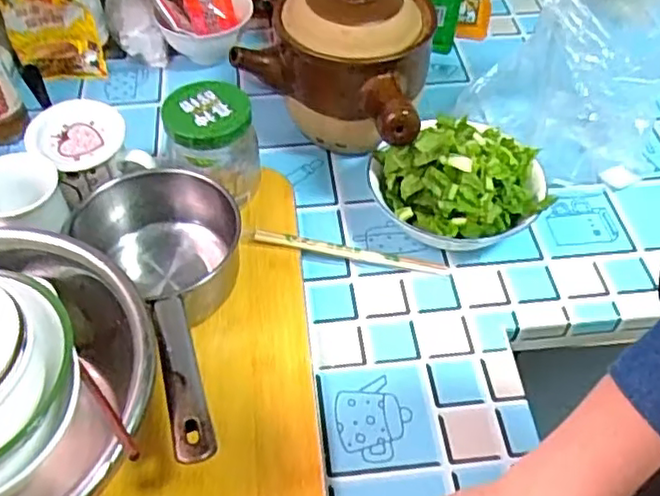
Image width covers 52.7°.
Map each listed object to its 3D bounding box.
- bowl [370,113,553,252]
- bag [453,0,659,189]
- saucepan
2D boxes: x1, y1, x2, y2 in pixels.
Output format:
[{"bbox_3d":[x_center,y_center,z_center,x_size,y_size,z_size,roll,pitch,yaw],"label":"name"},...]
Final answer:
[{"bbox_3d":[0.129,-0.069,0.676,0.173,0.104,0.141,9,51,7],"label":"bowl"},{"bbox_3d":[0.297,-0.224,0.705,0.220,0.250,0.191,-32,58,-24],"label":"bag"},{"bbox_3d":[-0.135,0.049,0.558,0.129,0.110,0.299,-8,38,-10],"label":"saucepan"}]

